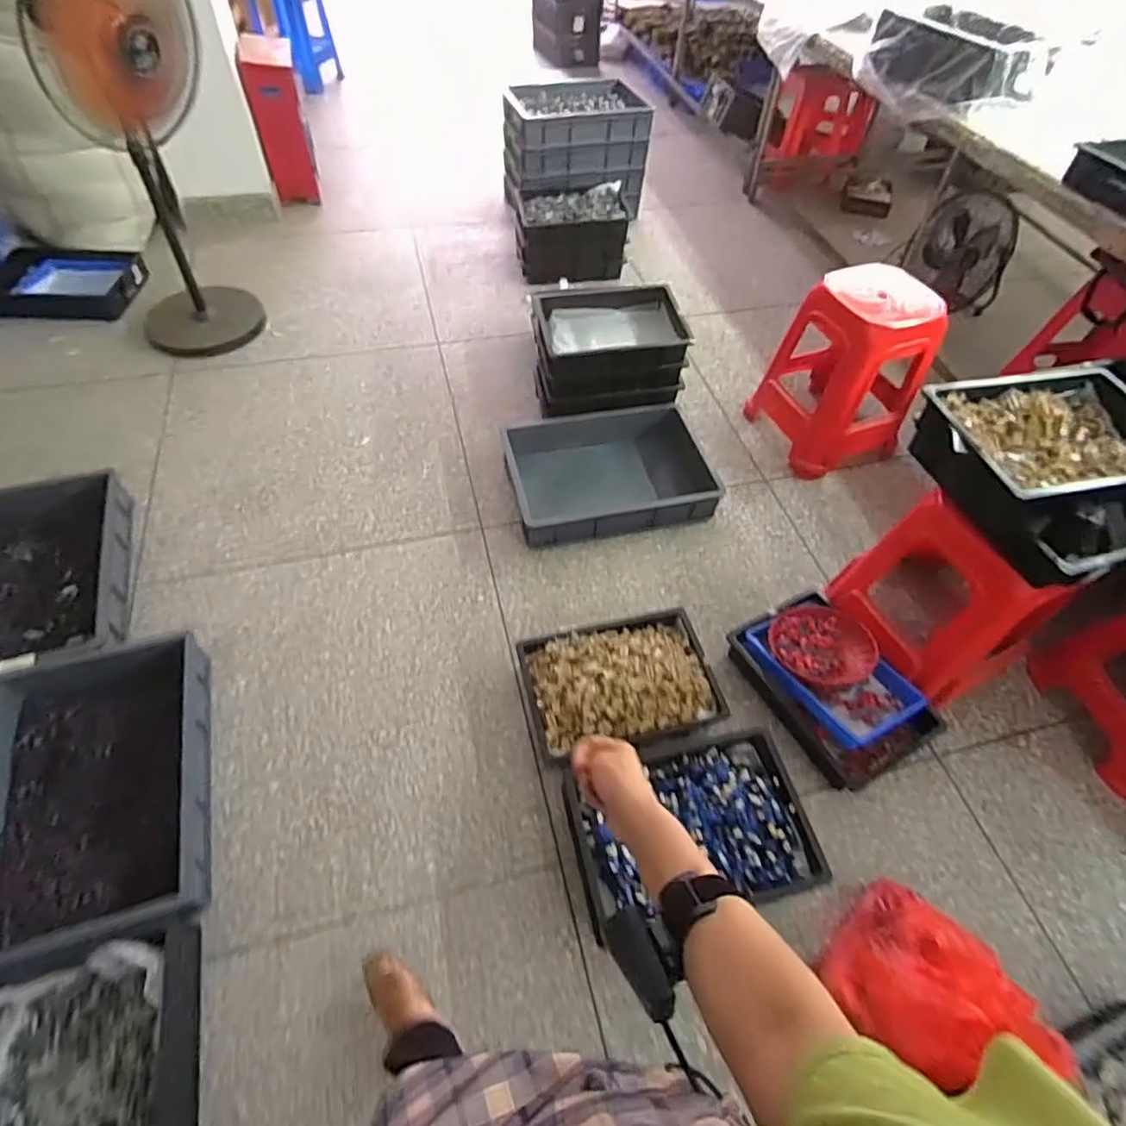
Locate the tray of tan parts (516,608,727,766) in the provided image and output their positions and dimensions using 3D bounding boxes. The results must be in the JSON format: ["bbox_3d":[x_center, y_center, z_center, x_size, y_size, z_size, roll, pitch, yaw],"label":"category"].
[{"bbox_3d":[0.134,0.270,1.442,0.444,0.145,0.318,-13,56,-12],"label":"tray of tan parts"}]

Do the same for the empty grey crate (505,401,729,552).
[{"bbox_3d":[0.141,-0.278,1.818,0.589,0.124,0.400,-9,55,-9],"label":"empty grey crate"}]

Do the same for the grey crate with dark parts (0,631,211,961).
[{"bbox_3d":[-0.979,0.463,1.272,0.427,0.113,0.604,-13,56,-12],"label":"grey crate with dark parts"}]

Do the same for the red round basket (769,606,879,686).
[{"bbox_3d":[0.623,0.198,1.473,0.219,0.059,0.218,1,54,-2],"label":"red round basket"}]

